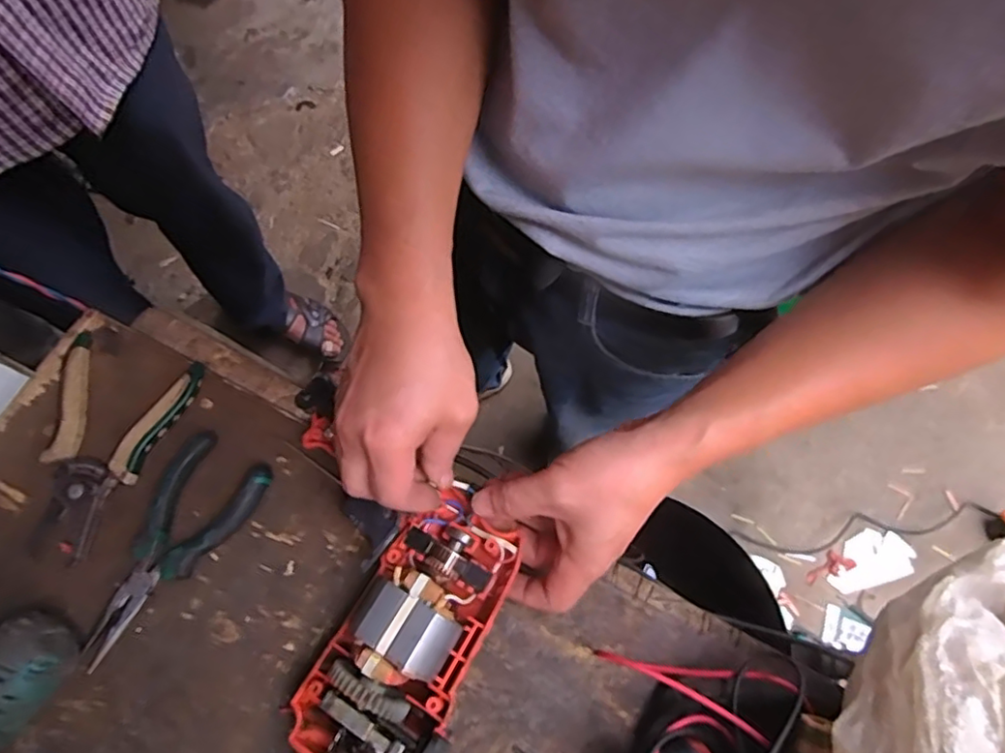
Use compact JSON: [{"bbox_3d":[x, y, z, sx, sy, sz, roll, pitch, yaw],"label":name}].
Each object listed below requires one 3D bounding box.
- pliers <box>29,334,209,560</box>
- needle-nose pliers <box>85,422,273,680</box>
[{"bbox_3d":[-0.291,0.047,0.429,0.099,0.017,0.147,19,70,7],"label":"pliers"},{"bbox_3d":[-0.226,0.114,0.409,0.069,0.020,0.150,27,71,10],"label":"needle-nose pliers"}]

